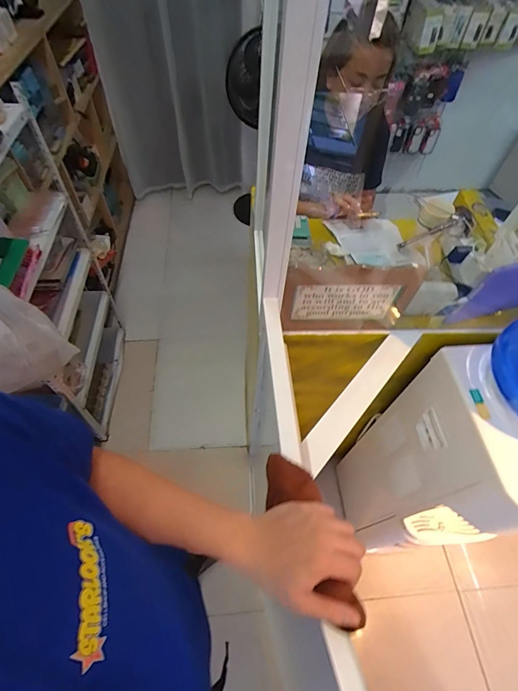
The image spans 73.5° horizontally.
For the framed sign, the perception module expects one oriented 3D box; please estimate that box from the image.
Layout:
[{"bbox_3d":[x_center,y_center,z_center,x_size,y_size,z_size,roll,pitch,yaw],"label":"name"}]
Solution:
[{"bbox_3d":[0.156,-0.080,0.624,0.227,0.154,0.020,-2,57,-4],"label":"framed sign"}]

